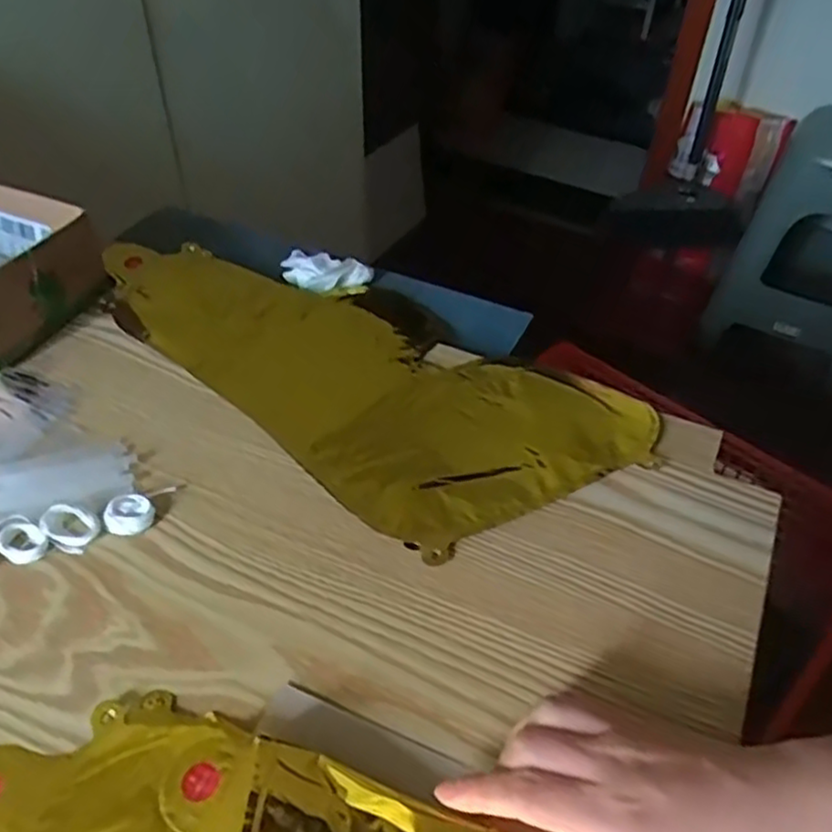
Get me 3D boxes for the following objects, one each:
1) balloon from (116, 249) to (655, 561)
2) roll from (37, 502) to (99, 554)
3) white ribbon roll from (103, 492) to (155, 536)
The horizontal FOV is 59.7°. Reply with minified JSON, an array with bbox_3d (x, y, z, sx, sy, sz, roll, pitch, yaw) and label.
[{"bbox_3d":[-0.058,-0.047,0.537,0.431,0.013,0.198,28,50,25],"label":"balloon"},{"bbox_3d":[-0.200,0.063,0.418,0.031,0.012,0.025,19,47,17],"label":"roll"},{"bbox_3d":[-0.170,0.057,0.428,0.026,0.008,0.027,1,44,-1],"label":"white ribbon roll"}]

